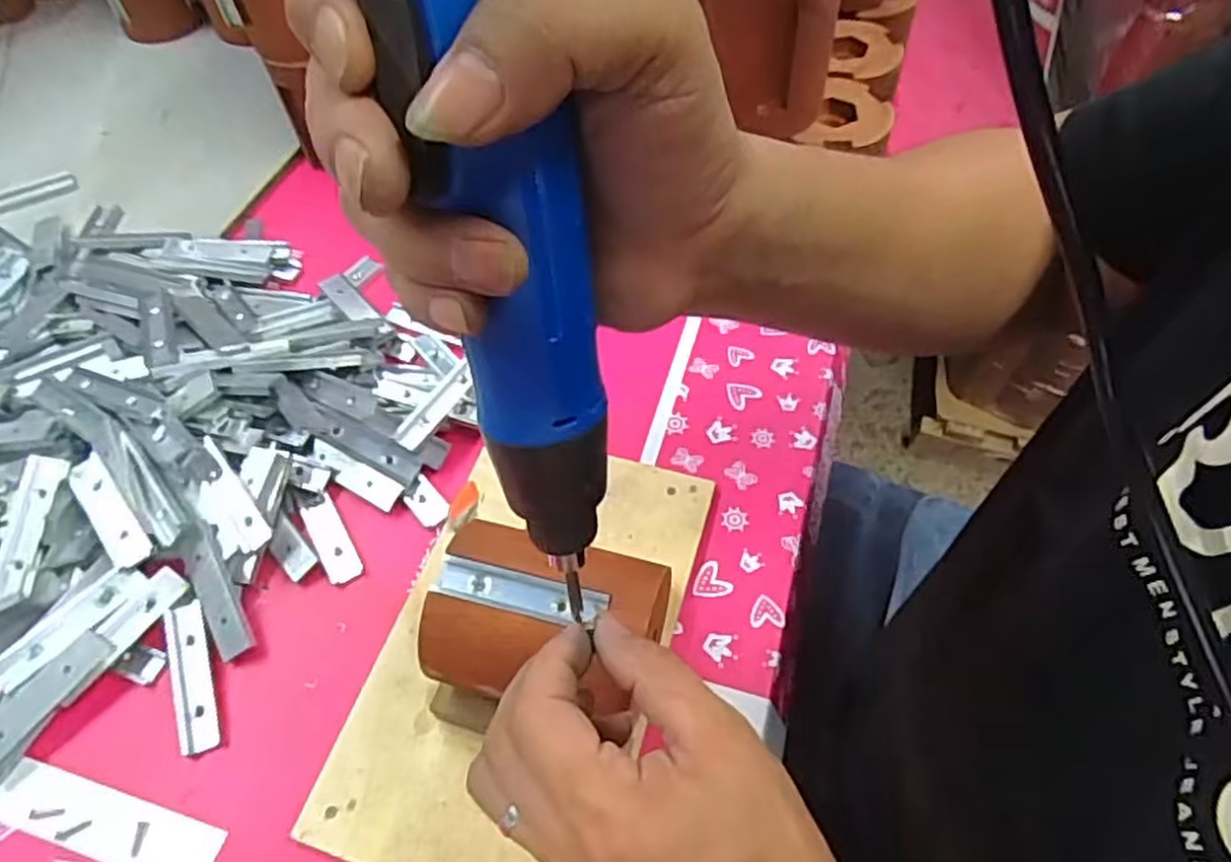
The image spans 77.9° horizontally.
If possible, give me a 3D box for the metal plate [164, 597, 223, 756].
[{"bbox_3d":[-0.224,0.129,0.403,0.020,0.004,0.080,-18,64,-11],"label":"metal plate"}]

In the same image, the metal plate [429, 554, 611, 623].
[{"bbox_3d":[-0.043,0.072,0.338,0.078,0.005,0.019,9,55,14],"label":"metal plate"}]

